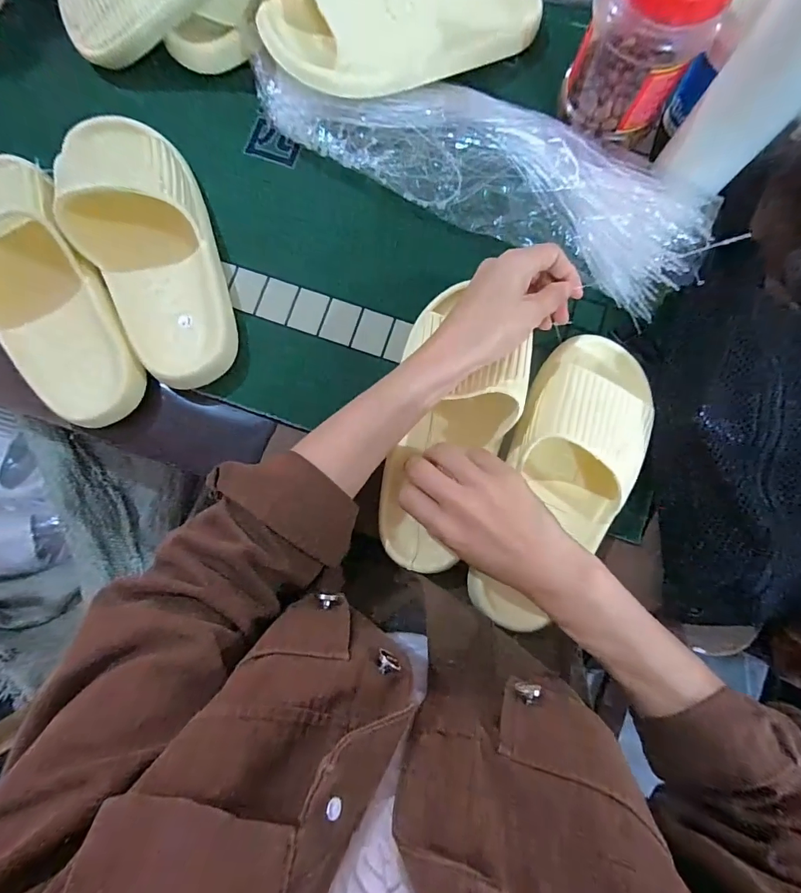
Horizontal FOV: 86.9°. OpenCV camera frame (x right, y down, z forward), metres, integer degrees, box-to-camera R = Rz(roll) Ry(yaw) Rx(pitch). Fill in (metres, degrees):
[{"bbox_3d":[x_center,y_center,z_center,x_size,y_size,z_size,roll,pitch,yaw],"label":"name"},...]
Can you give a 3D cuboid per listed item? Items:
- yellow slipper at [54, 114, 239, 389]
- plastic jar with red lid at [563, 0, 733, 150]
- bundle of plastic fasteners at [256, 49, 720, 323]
[{"bbox_3d":[-0.214,-0.169,0.358,0.095,0.072,0.237,-19,82,-1],"label":"yellow slipper"},{"bbox_3d":[0.197,-0.330,0.335,0.096,0.128,0.075,28,84,6],"label":"plastic jar with red lid"},{"bbox_3d":[0.075,-0.262,0.376,0.398,0.038,0.125,30,84,6],"label":"bundle of plastic fasteners"}]

